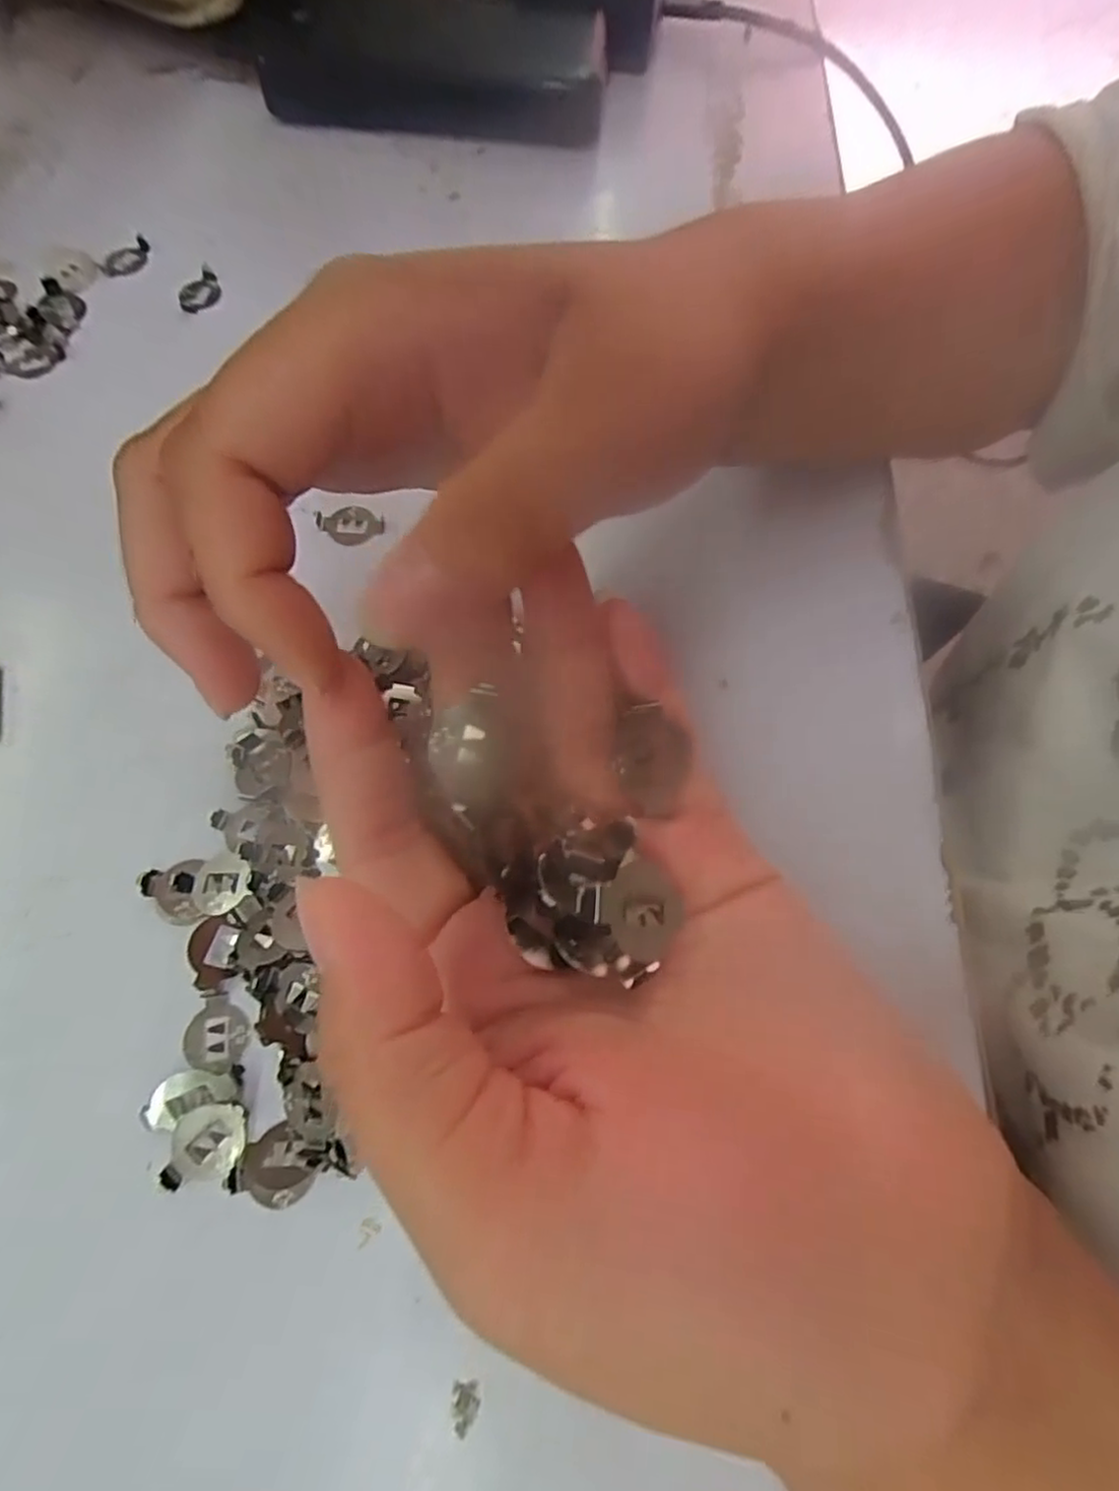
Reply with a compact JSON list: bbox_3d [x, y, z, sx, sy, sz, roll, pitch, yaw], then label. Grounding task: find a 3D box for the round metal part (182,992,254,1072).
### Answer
[{"bbox_3d":[-0.088,0.075,0.179,0.017,0.004,0.016,1,67,-2],"label":"round metal part"}]

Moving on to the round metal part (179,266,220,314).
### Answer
[{"bbox_3d":[-0.146,-0.184,0.282,0.017,0.004,0.019,-22,70,-11],"label":"round metal part"}]

